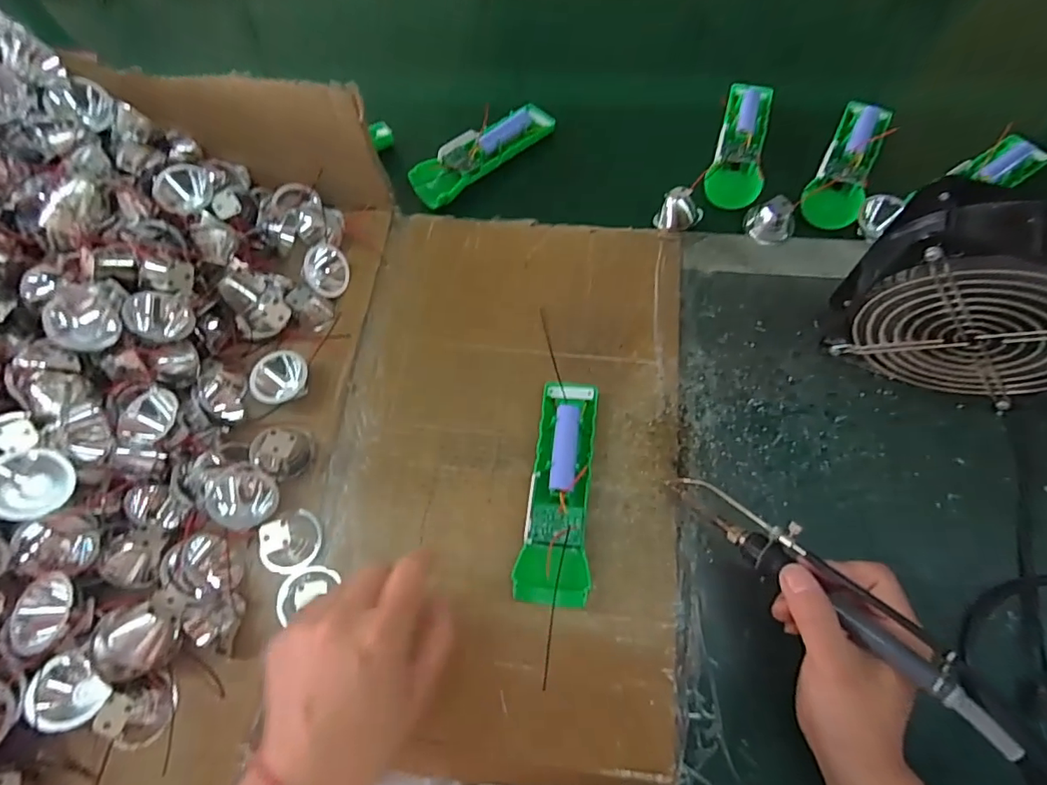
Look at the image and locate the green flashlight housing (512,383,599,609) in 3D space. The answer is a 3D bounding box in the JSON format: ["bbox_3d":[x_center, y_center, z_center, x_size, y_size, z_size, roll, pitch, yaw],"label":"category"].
[{"bbox_3d":[0.026,0.067,0.380,0.046,0.027,0.160,5,67,6],"label":"green flashlight housing"}]

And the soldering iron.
[{"bbox_3d":[0.169,0.108,0.303,0.026,0.021,0.199,-38,48,-13],"label":"soldering iron"}]

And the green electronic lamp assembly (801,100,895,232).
[{"bbox_3d":[0.288,-0.206,0.471,0.043,0.033,0.129,21,84,8],"label":"green electronic lamp assembly"}]

